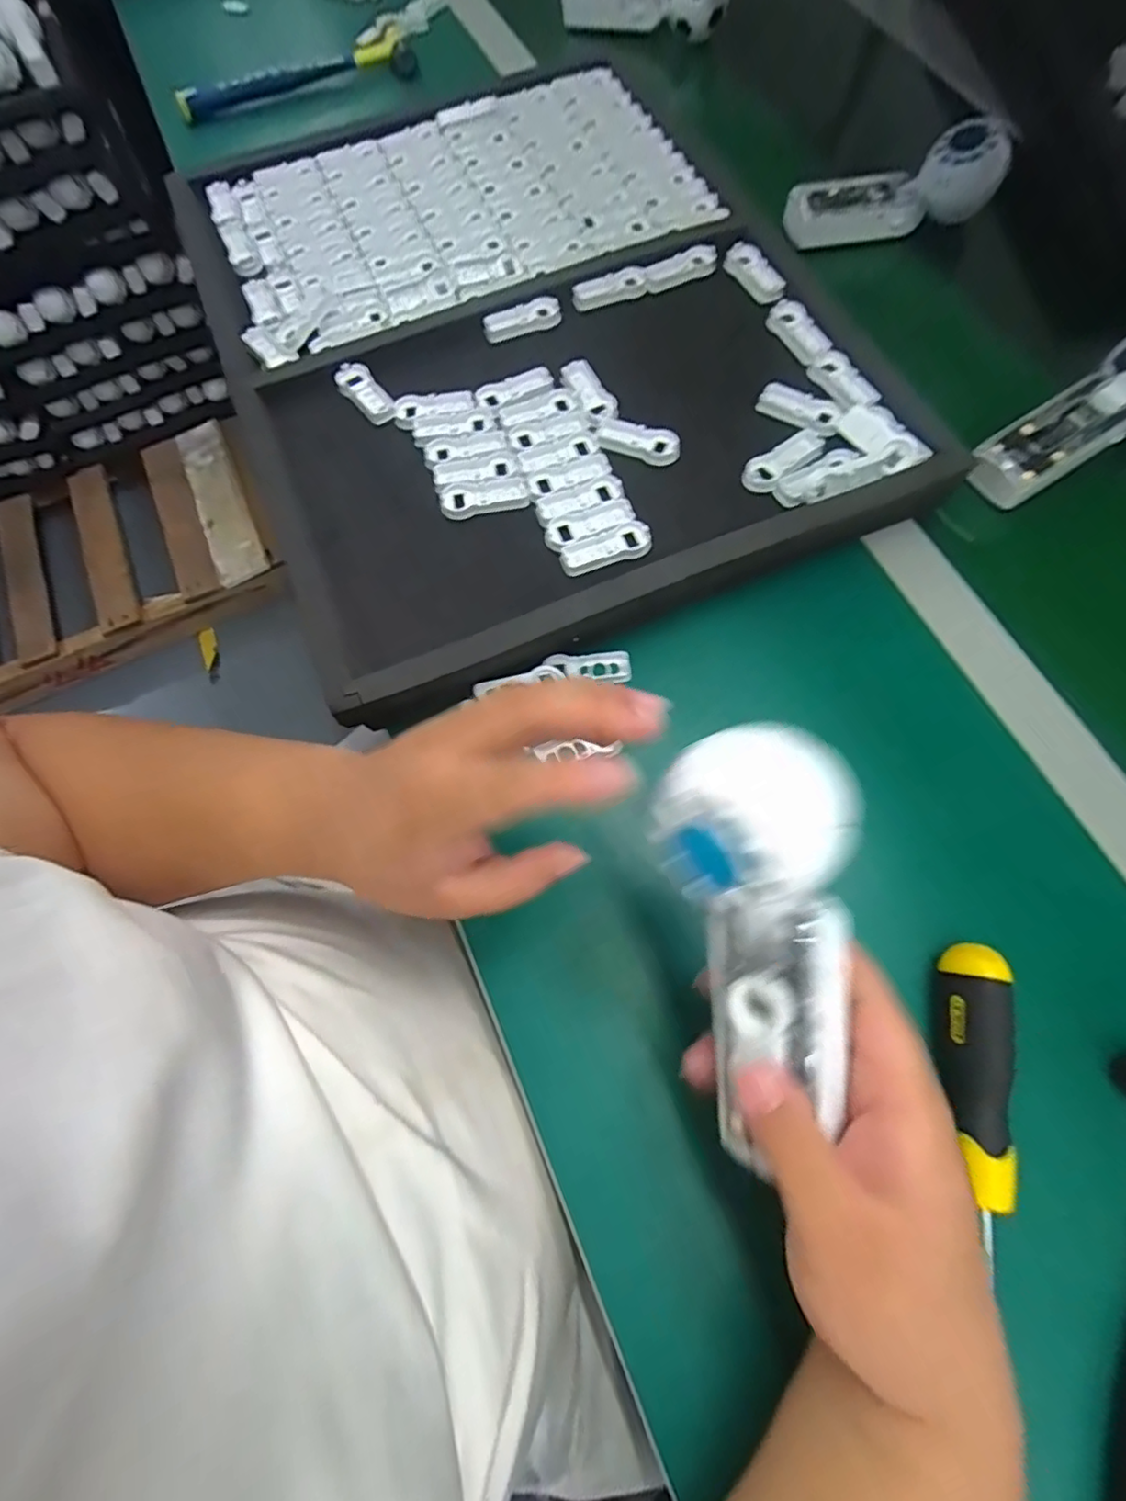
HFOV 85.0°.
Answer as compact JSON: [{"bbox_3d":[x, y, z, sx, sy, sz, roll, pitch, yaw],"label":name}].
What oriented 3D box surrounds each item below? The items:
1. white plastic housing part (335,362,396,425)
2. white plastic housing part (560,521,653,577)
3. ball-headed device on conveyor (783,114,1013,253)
[{"bbox_3d":[-0.141,-0.258,0.446,0.023,0.013,0.055,-38,72,-12],"label":"white plastic housing part"},{"bbox_3d":[0.027,-0.127,0.390,0.058,0.009,0.023,-21,70,-6],"label":"white plastic housing part"},{"bbox_3d":[0.281,-0.477,0.527,0.173,0.053,0.051,-9,68,12],"label":"ball-headed device on conveyor"}]

